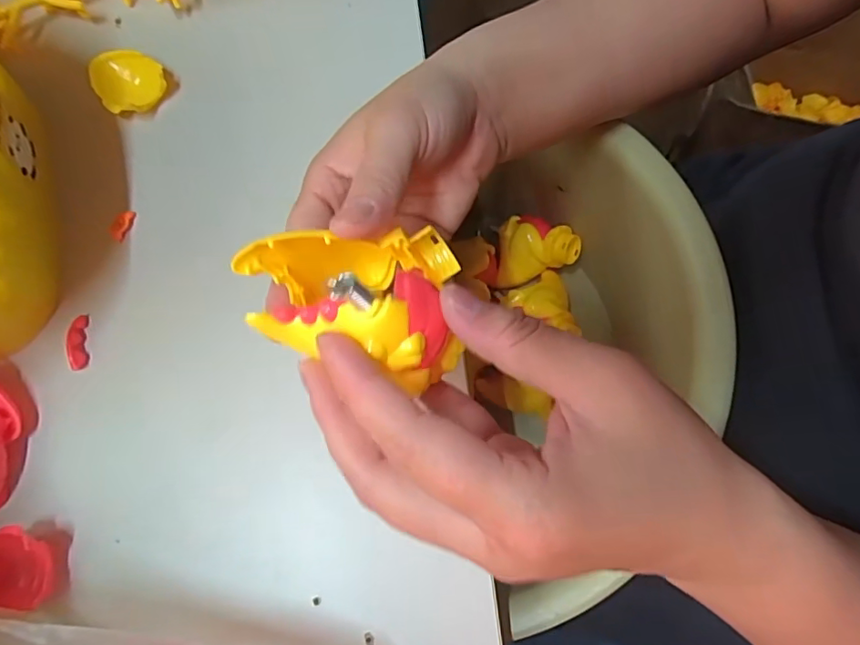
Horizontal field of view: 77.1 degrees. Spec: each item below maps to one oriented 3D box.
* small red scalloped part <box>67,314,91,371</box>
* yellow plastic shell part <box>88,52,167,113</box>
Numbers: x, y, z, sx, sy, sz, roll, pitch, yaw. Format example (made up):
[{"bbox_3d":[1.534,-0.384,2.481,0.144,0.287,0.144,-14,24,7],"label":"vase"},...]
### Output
[{"bbox_3d":[-0.187,0.010,0.288,0.008,0.007,0.029,-10,75,-2],"label":"small red scalloped part"},{"bbox_3d":[-0.178,-0.142,0.322,0.038,0.016,0.041,-29,76,-7],"label":"yellow plastic shell part"}]

